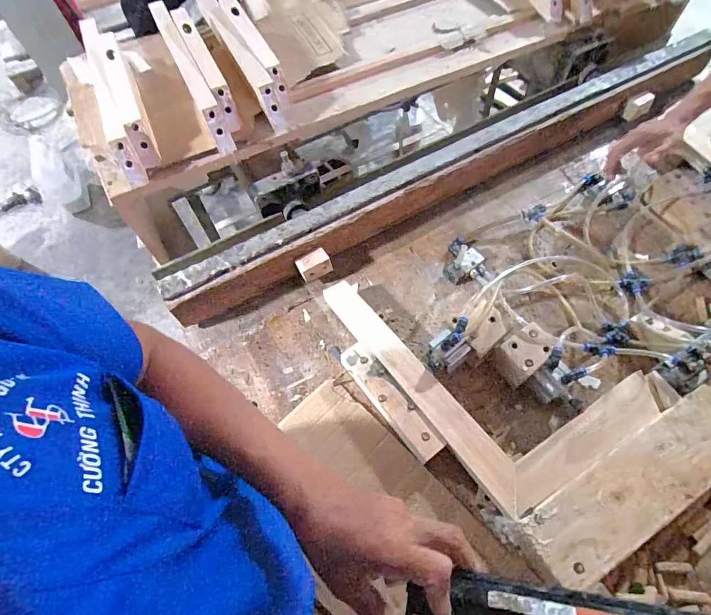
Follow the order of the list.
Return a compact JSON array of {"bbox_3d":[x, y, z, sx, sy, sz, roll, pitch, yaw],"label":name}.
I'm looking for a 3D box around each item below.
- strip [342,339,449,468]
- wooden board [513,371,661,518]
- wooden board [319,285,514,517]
[{"bbox_3d":[0.052,0.143,0.632,0.047,0.015,0.208,-42,68,1],"label":"strip"},{"bbox_3d":[0.337,0.195,0.589,0.283,0.017,0.060,-30,65,-12],"label":"wooden board"},{"bbox_3d":[0.093,0.114,0.640,0.056,0.024,0.439,-35,66,-15],"label":"wooden board"}]

